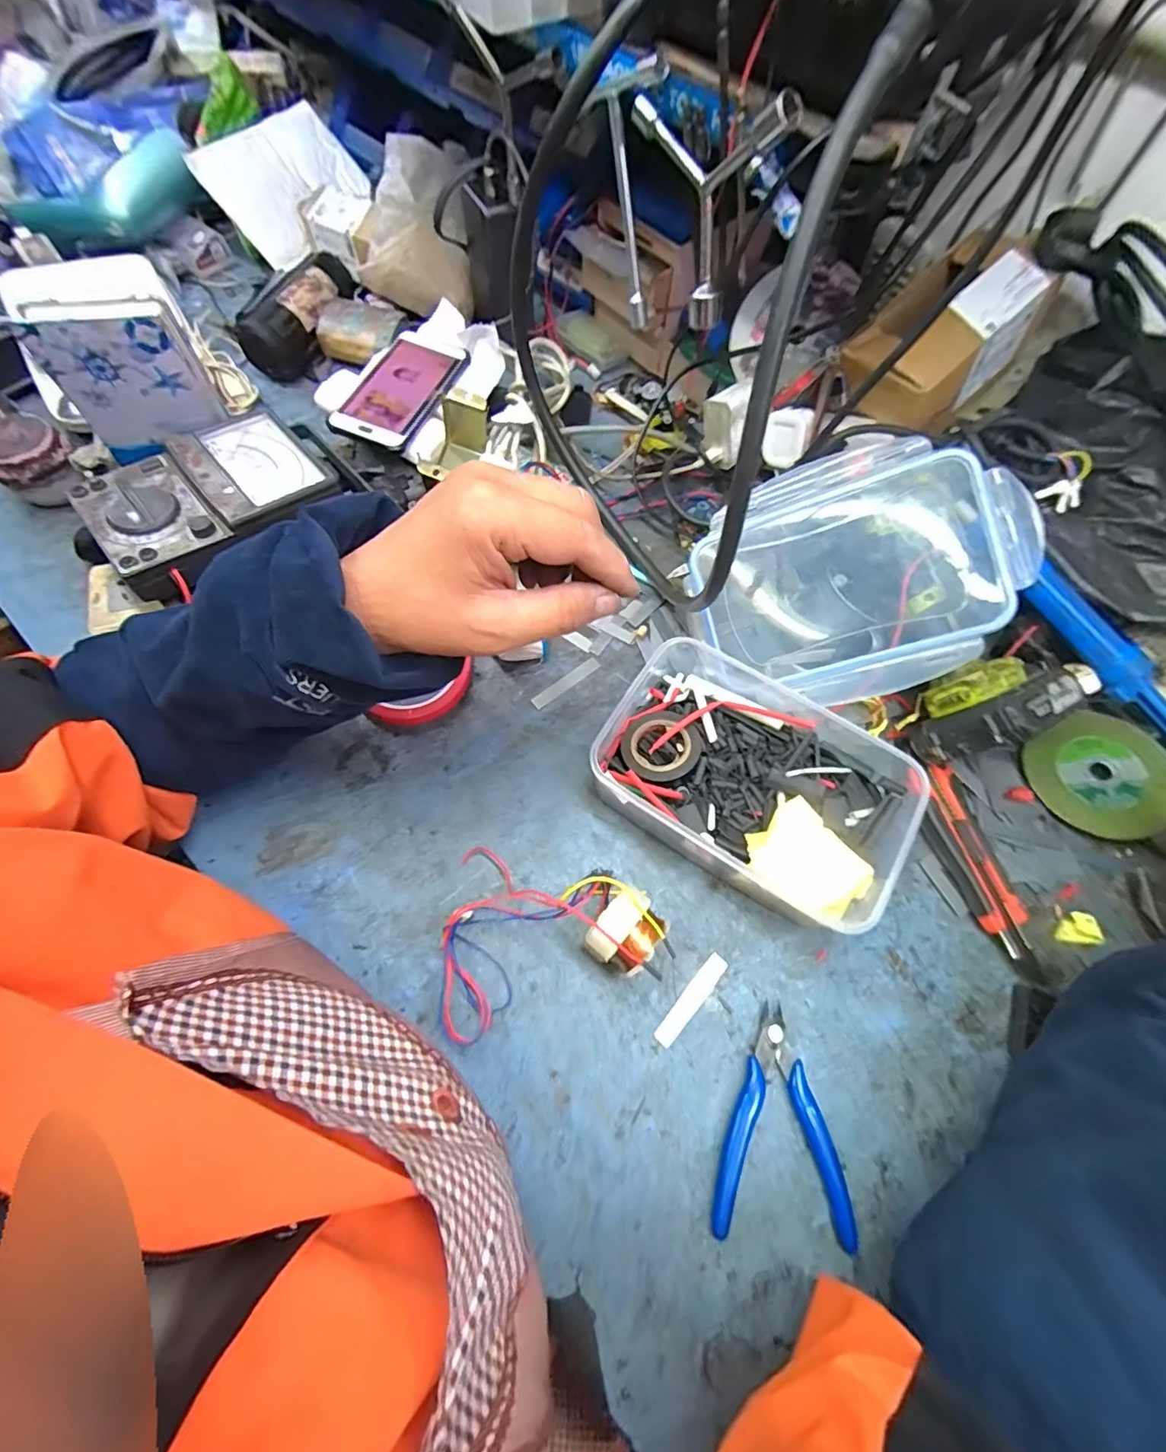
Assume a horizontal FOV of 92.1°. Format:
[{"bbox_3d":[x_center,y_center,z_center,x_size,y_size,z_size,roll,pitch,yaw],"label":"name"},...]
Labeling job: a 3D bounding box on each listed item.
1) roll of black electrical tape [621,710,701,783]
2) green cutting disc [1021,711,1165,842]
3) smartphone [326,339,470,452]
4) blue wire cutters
[{"bbox_3d":[0.055,0.014,0.402,0.055,0.012,0.055,-31,55,-4],"label":"roll of black electrical tape"},{"bbox_3d":[0.403,0.038,0.435,0.097,0.007,0.095,-3,68,7],"label":"green cutting disc"},{"bbox_3d":[-0.178,-0.331,0.552,0.079,0.009,0.153,19,65,3],"label":"smartphone"},{"bbox_3d":[0.122,0.239,0.341,0.079,0.012,0.116,10,65,0],"label":"blue wire cutters"}]

